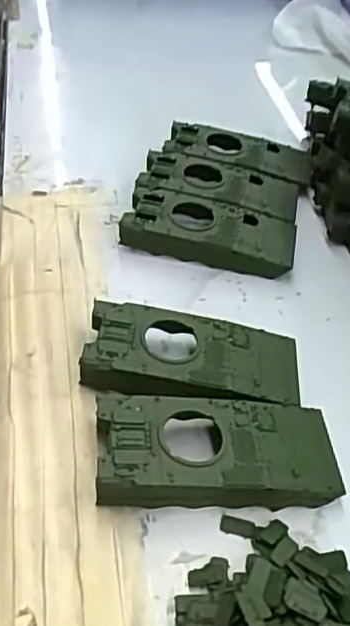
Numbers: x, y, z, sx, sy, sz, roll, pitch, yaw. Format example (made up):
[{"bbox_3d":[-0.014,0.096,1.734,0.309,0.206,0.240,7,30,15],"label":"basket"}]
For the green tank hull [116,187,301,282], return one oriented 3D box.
[{"bbox_3d":[0.022,-0.050,0.398,0.102,0.021,0.045,12,44,6],"label":"green tank hull"}]

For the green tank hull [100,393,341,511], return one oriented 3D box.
[{"bbox_3d":[0.019,0.059,0.281,0.103,0.021,0.046,0,44,-7],"label":"green tank hull"}]

